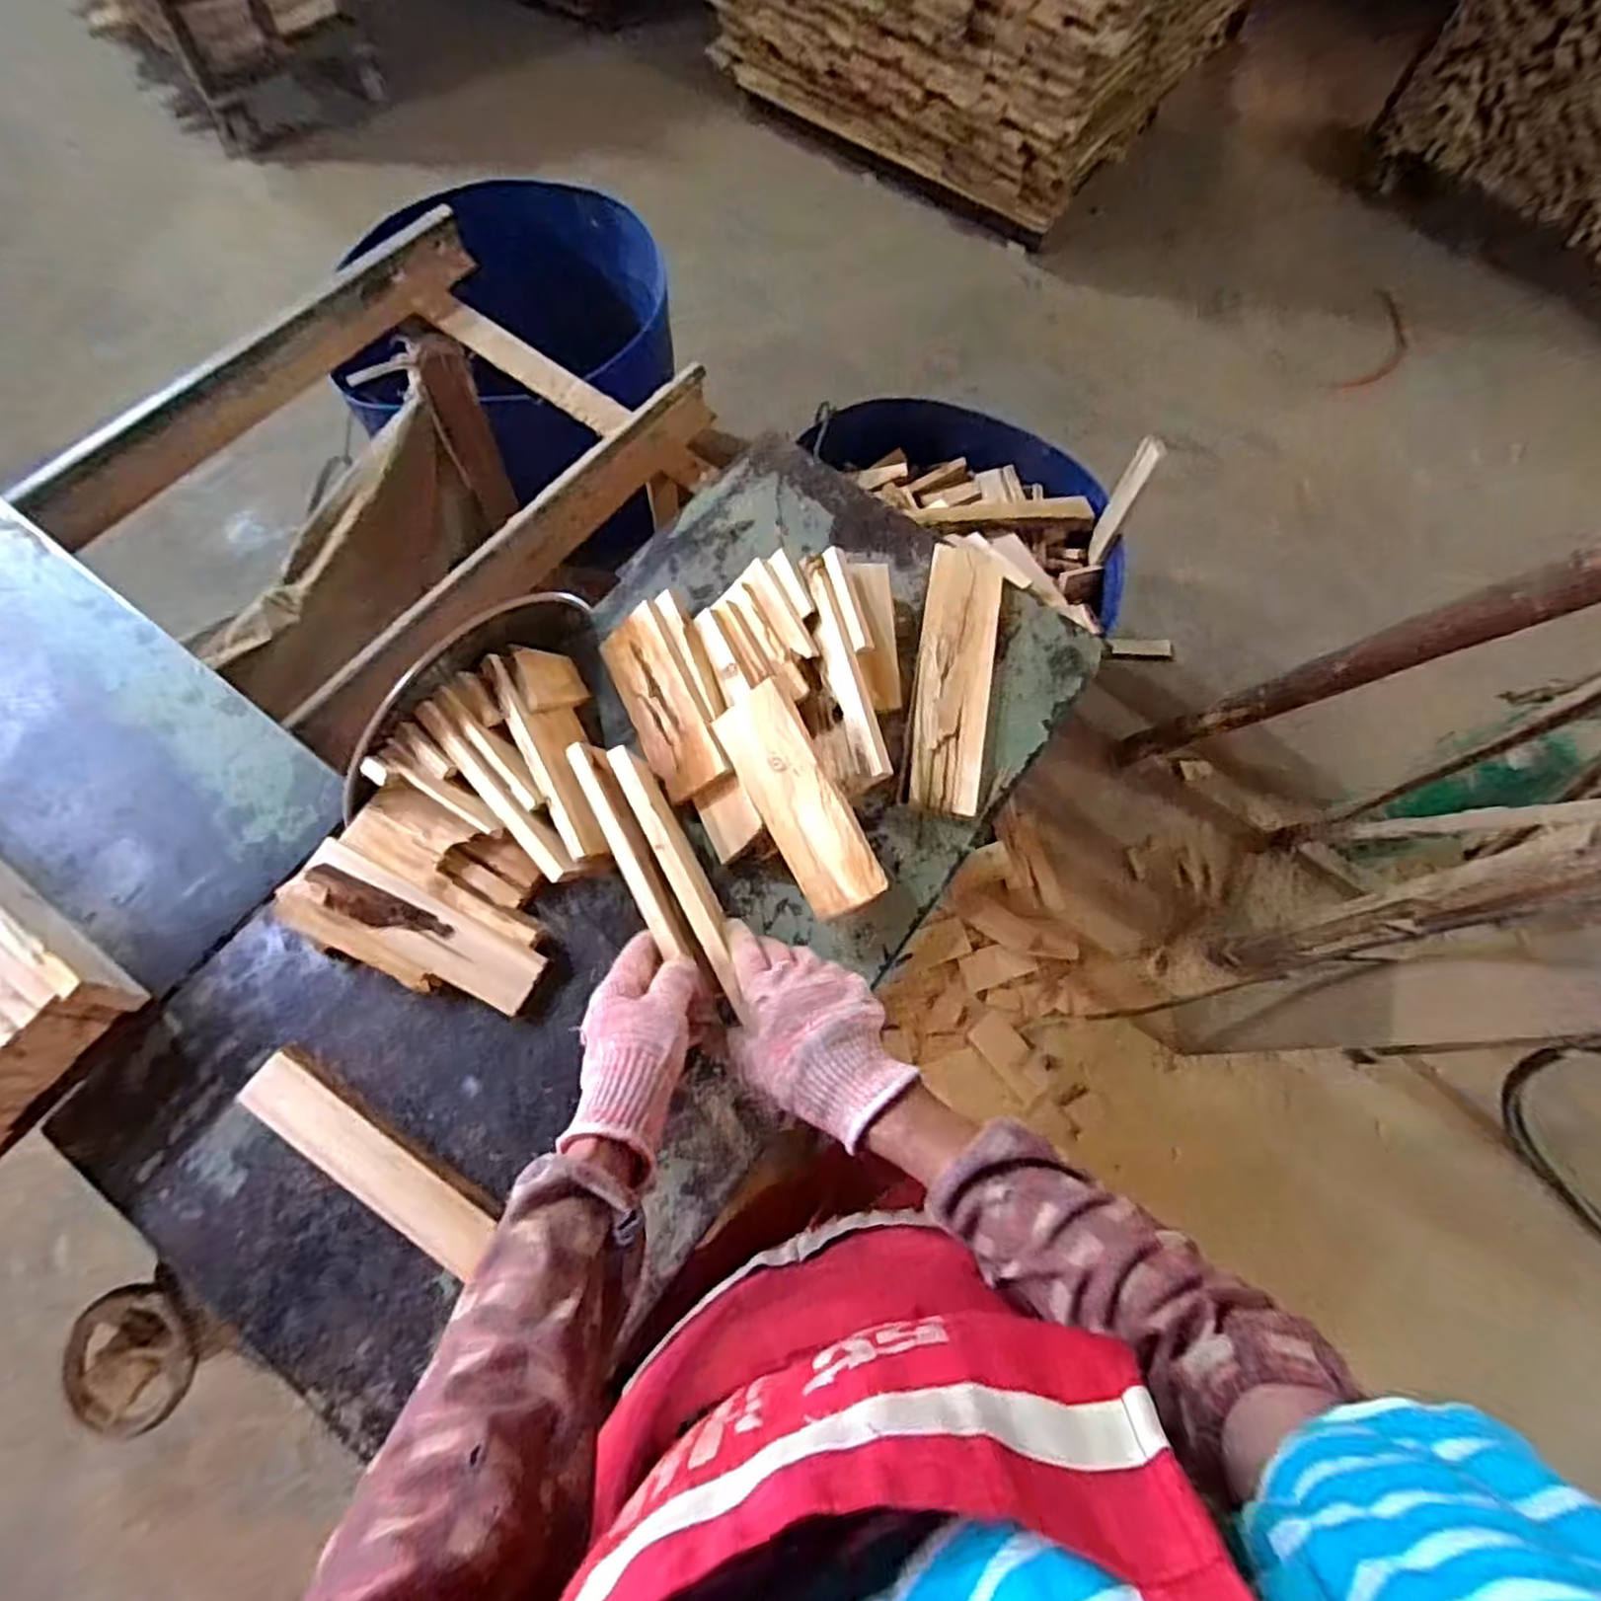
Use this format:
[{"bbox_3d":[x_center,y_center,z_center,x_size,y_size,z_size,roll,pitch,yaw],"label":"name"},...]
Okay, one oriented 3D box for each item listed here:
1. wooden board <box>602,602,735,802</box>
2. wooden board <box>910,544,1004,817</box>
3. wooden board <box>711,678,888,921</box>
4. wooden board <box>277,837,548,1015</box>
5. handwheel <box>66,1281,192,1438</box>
[{"bbox_3d":[-0.120,-0.083,0.656,0.070,0.007,0.175,-37,71,25],"label":"wooden board"},{"bbox_3d":[0.143,-0.119,0.706,0.066,0.015,0.273,8,68,4],"label":"wooden board"},{"bbox_3d":[-0.001,-0.001,0.598,0.075,0.014,0.185,-32,82,30],"label":"wooden board"},{"bbox_3d":[-0.294,0.101,0.582,0.194,0.019,0.068,26,70,-4],"label":"wooden board"},{"bbox_3d":[-0.488,0.406,0.557,0.075,0.028,0.092,-8,68,-3],"label":"handwheel"}]

